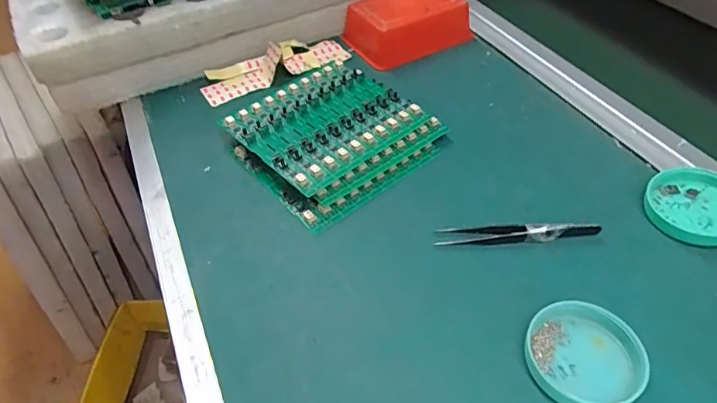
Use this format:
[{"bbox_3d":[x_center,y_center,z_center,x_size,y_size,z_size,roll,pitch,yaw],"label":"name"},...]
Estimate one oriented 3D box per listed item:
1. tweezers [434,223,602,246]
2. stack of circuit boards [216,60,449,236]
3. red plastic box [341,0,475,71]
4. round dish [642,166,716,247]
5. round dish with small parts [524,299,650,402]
[{"bbox_3d":[0.115,0.022,0.356,0.114,0.010,0.016,-3,46,2],"label":"tweezers"},{"bbox_3d":[-0.023,-0.061,0.434,0.150,0.029,0.143,-34,52,-25],"label":"stack of circuit boards"},{"bbox_3d":[0.052,-0.207,0.554,0.128,0.046,0.098,-25,49,-18],"label":"red plastic box"},{"bbox_3d":[0.249,0.001,0.361,0.065,0.020,0.065,-3,46,3],"label":"round dish"},{"bbox_3d":[0.133,0.090,0.288,0.062,0.017,0.063,-3,46,3],"label":"round dish with small parts"}]

